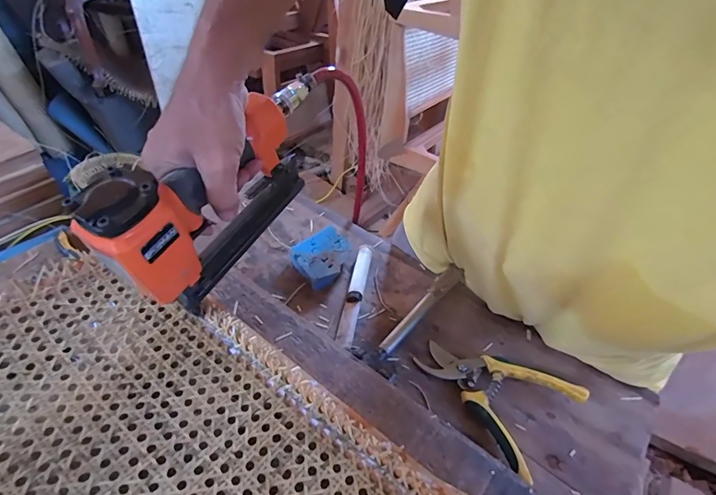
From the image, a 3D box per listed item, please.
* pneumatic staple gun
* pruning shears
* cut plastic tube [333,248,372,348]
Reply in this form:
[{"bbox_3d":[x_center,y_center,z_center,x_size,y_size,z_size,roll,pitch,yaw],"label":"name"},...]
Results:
[{"bbox_3d":[-0.118,-0.047,0.393,0.051,0.147,0.255,25,46,20],"label":"pneumatic staple gun"},{"bbox_3d":[0.165,0.157,0.487,0.128,0.024,0.167,-23,50,-28],"label":"pruning shears"},{"bbox_3d":[-0.004,0.062,0.585,0.022,0.017,0.173,10,43,4],"label":"cut plastic tube"}]

